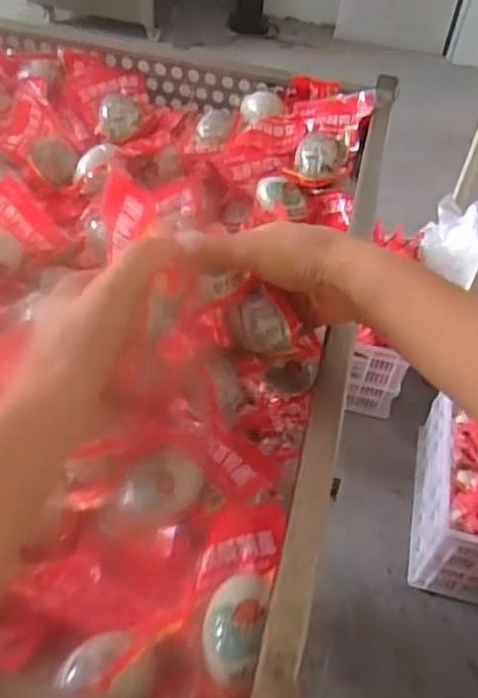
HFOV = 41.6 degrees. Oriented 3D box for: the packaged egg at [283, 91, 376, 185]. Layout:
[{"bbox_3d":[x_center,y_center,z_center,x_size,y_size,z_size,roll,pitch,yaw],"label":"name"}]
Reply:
[{"bbox_3d":[0.088,-0.214,0.654,0.086,0.045,0.107,10,68,19],"label":"packaged egg"}]

